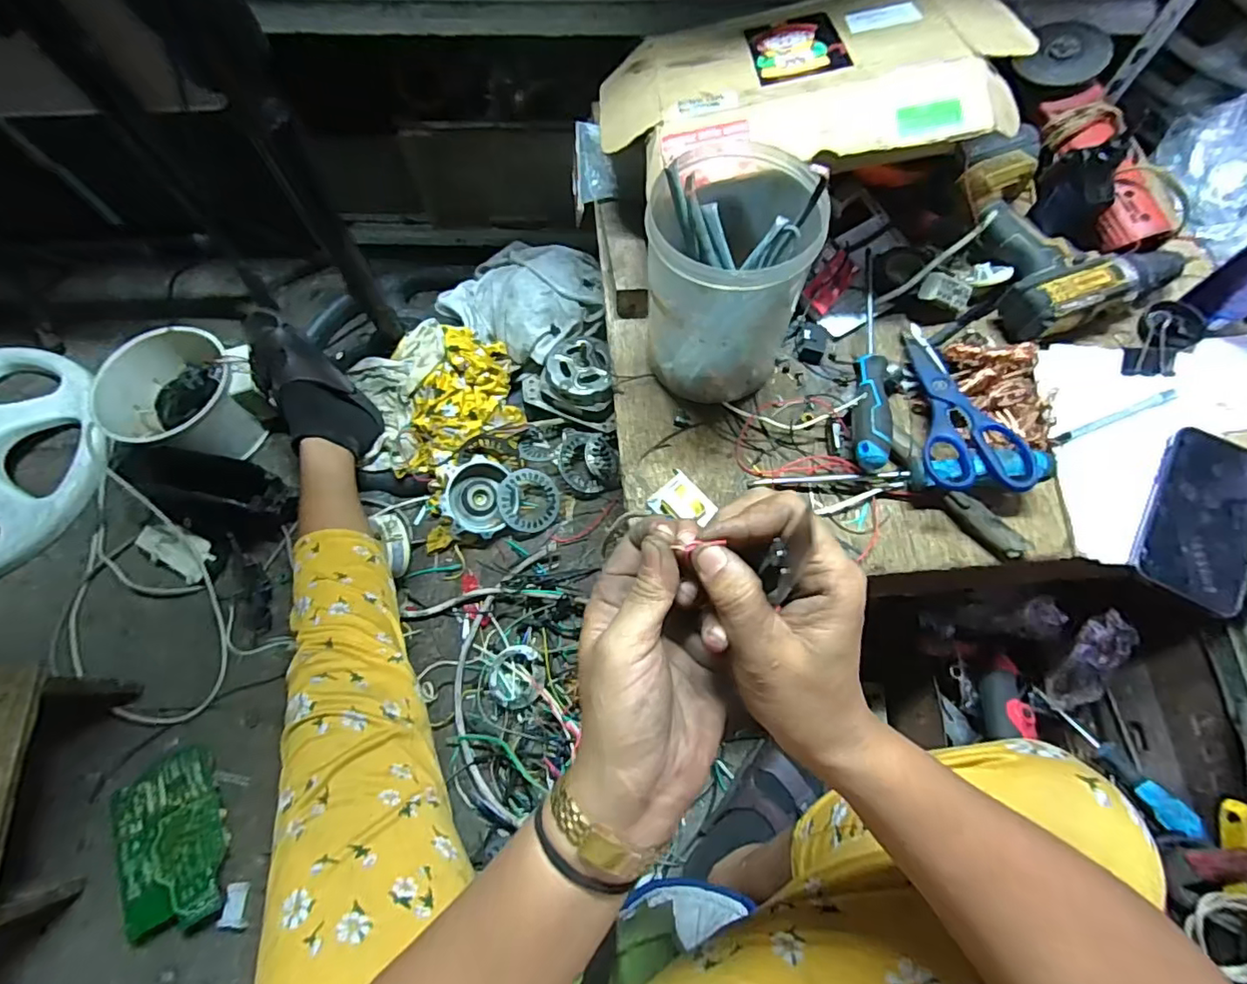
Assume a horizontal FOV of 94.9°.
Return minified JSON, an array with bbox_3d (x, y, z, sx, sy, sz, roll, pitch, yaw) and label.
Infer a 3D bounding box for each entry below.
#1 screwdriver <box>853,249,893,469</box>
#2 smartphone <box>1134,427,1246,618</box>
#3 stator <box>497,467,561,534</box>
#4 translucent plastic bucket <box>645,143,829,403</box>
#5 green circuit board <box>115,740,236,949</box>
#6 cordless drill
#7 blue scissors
[{"bbox_3d":[0.234,-0.133,0.546,0.031,0.032,0.253,9,65,4],"label":"screwdriver"},{"bbox_3d":[0.497,0.024,0.487,0.084,0.013,0.161,27,72,13],"label":"smartphone"},{"bbox_3d":[-0.142,0.012,0.859,0.089,0.016,0.096,5,76,-15],"label":"stator"},{"bbox_3d":[0.088,-0.183,0.497,0.125,0.168,0.135,0,69,0],"label":"translucent plastic bucket"},{"bbox_3d":[-0.551,0.422,0.698,0.121,0.025,0.190,-21,64,-9],"label":"green circuit board"},{"bbox_3d":[0.444,-0.259,0.584,0.183,0.072,0.188,-20,70,-7],"label":"cordless drill"},{"bbox_3d":[0.287,-0.078,0.521,0.078,0.012,0.207,-17,51,4],"label":"blue scissors"}]

